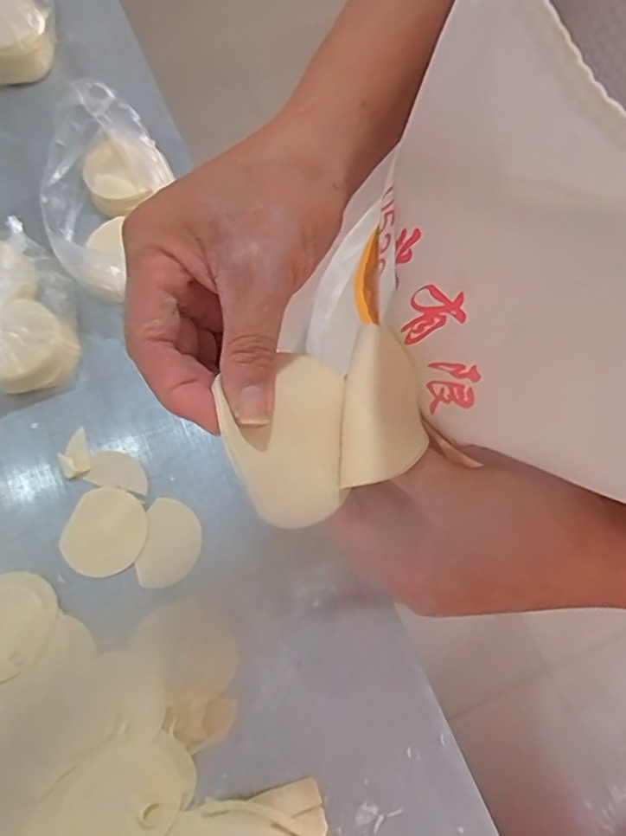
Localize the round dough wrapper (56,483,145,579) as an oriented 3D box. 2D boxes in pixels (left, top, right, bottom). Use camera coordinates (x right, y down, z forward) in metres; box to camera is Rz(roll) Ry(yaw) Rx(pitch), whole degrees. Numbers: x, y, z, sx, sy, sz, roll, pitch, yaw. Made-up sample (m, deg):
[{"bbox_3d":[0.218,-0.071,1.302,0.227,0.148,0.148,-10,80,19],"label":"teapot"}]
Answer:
[{"bbox_3d":[-0.203,0.112,0.573,0.076,0.004,0.083,20,73,5],"label":"round dough wrapper"}]

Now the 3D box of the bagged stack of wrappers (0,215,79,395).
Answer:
[{"bbox_3d":[-0.311,-0.106,0.609,0.127,0.060,0.180,-23,75,-8],"label":"bagged stack of wrappers"}]

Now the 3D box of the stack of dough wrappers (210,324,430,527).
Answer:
[{"bbox_3d":[0.010,-0.001,0.274,0.101,0.036,0.070,-28,76,-10],"label":"stack of dough wrappers"}]

